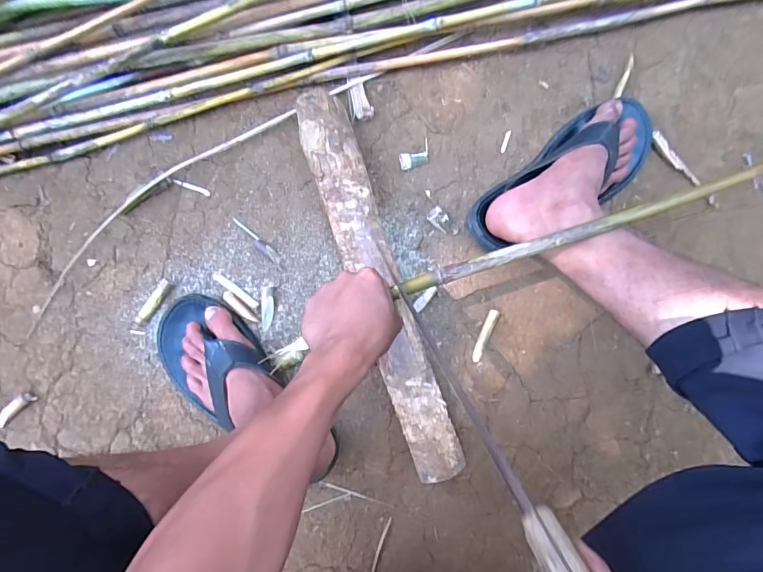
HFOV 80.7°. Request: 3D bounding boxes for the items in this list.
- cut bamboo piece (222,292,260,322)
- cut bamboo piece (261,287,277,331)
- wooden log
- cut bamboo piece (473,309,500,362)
[{"bbox_3d":[-0.182,0.028,0.583,0.058,0.010,0.014,41,85,2],"label":"cut bamboo piece"},{"bbox_3d":[-0.148,0.029,0.585,0.016,0.011,0.056,6,85,-1],"label":"cut bamboo piece"},{"bbox_3d":[-0.006,-0.009,0.570,0.072,0.060,0.505,-19,85,-2],"label":"wooden log"},{"bbox_3d":[0.136,0.065,0.589,0.014,0.014,0.071,25,85,1],"label":"cut bamboo piece"}]

